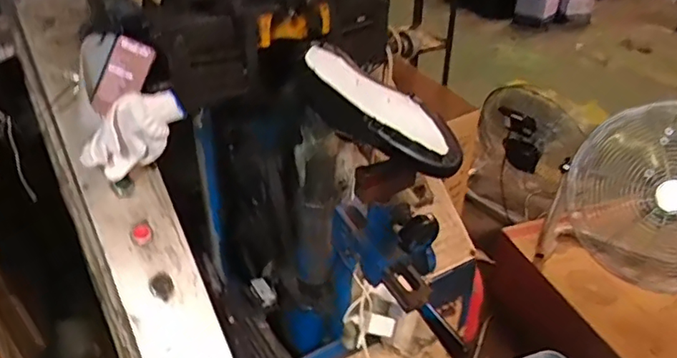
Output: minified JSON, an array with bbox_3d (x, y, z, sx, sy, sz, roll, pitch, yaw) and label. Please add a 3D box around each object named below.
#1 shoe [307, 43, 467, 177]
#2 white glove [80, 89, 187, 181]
[{"bbox_3d":[0.045,-0.078,0.714,0.243,0.080,0.074,38,48,25],"label":"shoe"},{"bbox_3d":[-0.286,-0.063,0.796,0.049,0.159,0.106,54,15,29],"label":"white glove"}]

